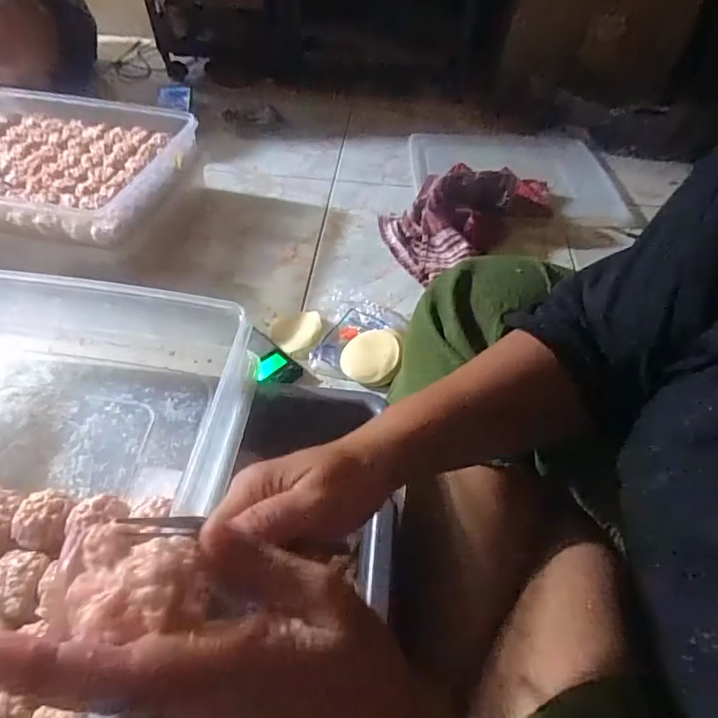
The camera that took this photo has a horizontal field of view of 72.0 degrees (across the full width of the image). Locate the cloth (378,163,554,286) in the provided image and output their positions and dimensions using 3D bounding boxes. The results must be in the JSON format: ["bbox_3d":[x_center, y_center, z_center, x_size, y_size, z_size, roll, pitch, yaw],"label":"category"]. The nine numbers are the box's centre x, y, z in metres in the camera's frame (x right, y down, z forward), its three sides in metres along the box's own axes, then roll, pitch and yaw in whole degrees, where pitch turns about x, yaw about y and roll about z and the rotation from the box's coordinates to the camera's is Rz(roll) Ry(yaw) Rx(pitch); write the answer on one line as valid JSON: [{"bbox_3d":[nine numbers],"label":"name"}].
[{"bbox_3d":[0.160,-0.225,0.786,0.245,0.112,0.159,-26,56,-22],"label":"cloth"}]

